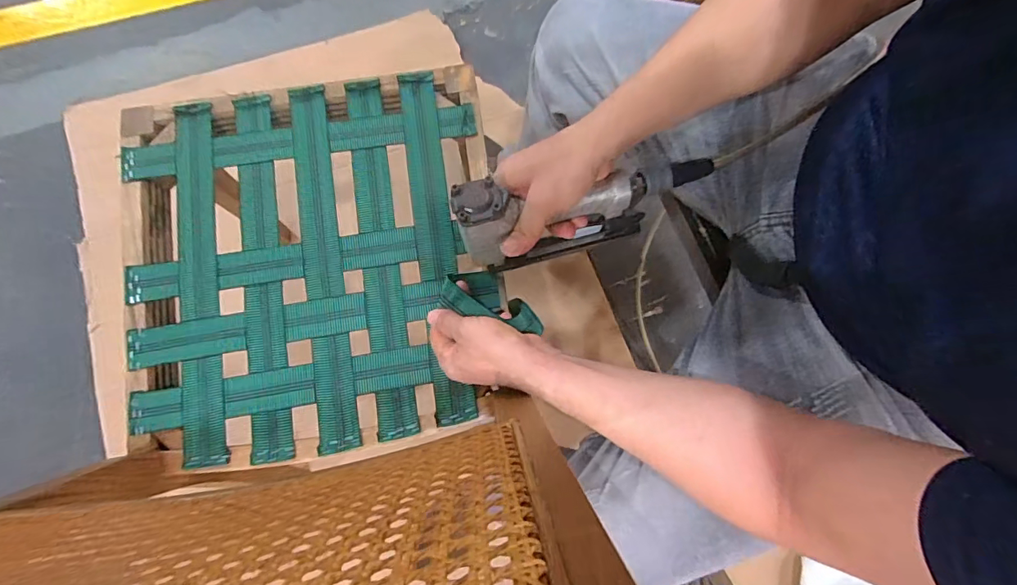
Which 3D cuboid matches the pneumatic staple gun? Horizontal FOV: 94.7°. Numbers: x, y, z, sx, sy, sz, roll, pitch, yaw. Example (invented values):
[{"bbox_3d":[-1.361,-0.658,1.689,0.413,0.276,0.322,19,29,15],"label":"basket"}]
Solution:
[{"bbox_3d":[0.067,-0.082,0.478,0.250,0.109,0.056,-11,77,-14],"label":"pneumatic staple gun"}]

